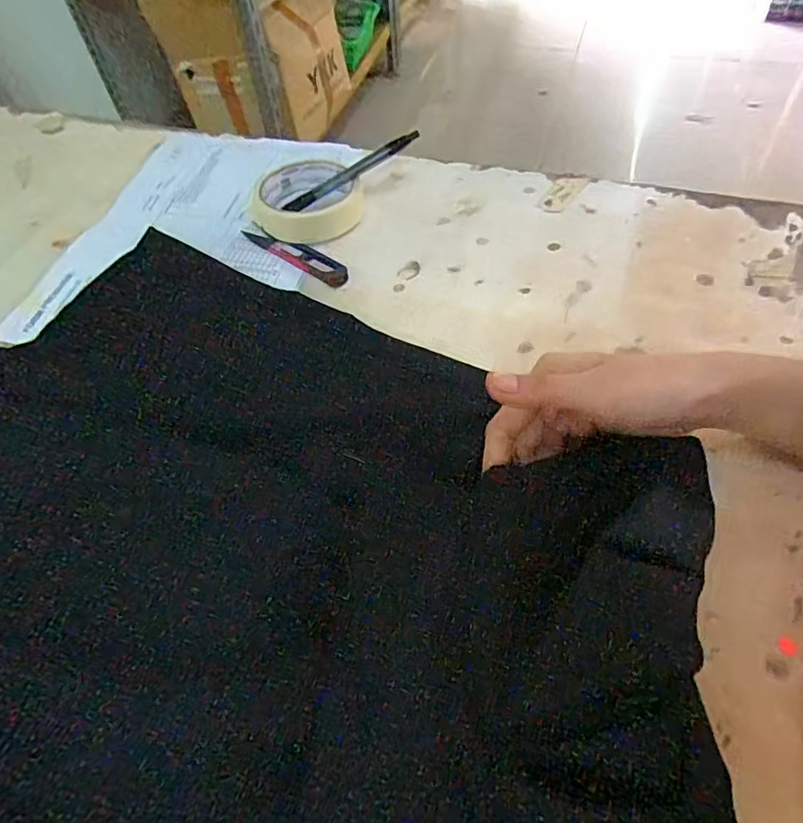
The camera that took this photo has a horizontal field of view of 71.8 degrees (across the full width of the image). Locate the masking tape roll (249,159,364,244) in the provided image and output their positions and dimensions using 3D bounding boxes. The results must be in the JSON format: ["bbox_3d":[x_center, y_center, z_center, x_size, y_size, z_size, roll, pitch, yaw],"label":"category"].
[{"bbox_3d":[-0.079,-0.185,0.477,0.095,0.029,0.094,-2,56,3],"label":"masking tape roll"}]

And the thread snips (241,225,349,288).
[{"bbox_3d":[-0.089,-0.129,0.456,0.112,0.006,0.022,30,63,22],"label":"thread snips"}]

